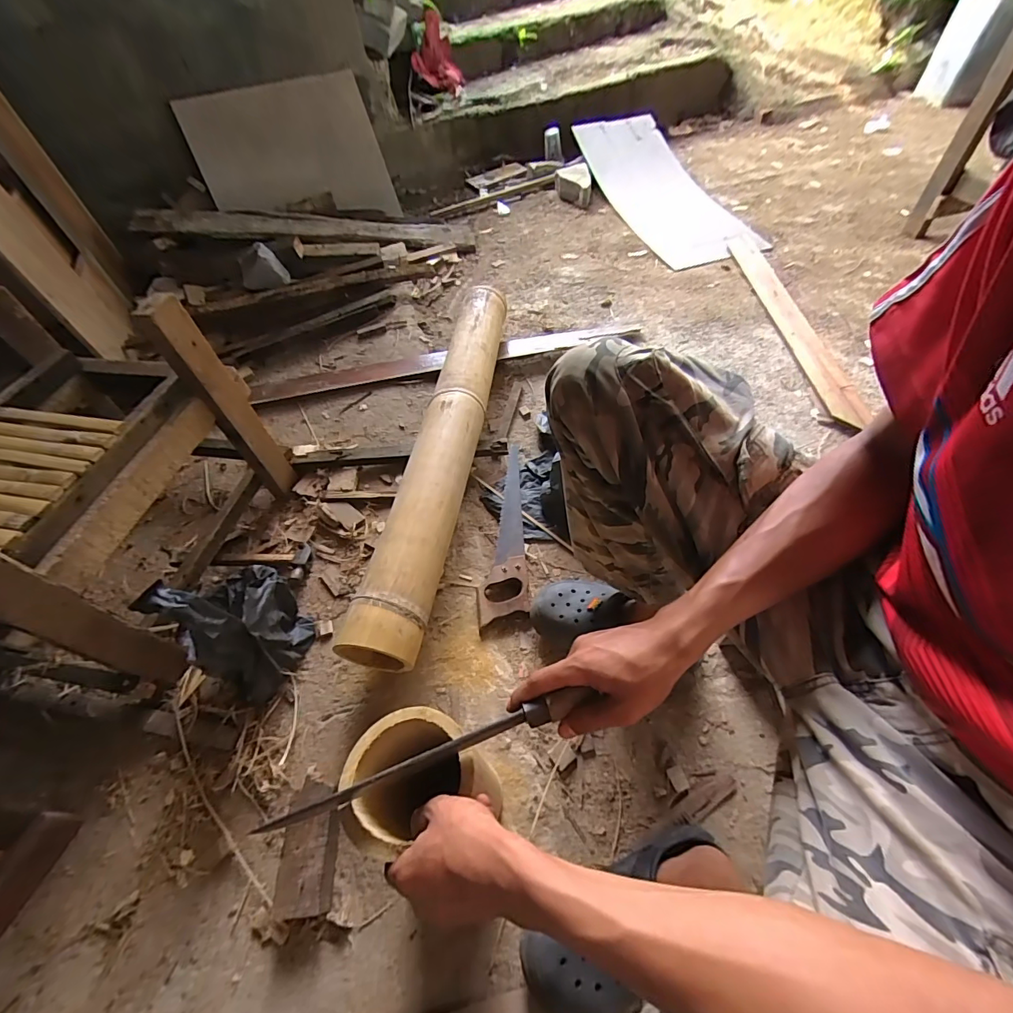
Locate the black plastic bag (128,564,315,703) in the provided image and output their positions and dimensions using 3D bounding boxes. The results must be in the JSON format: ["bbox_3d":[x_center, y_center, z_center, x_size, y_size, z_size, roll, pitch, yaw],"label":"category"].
[{"bbox_3d":[-0.395,0.162,0.651,0.130,0.260,0.176,-26,59,-16],"label":"black plastic bag"}]

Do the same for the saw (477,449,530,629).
[{"bbox_3d":[-0.008,0.025,0.886,0.086,0.031,0.433,-1,56,0],"label":"saw"}]

